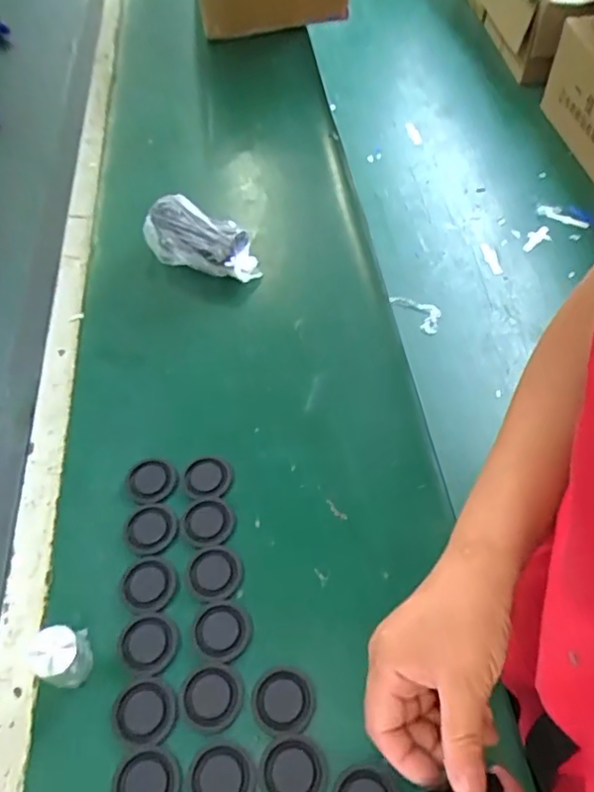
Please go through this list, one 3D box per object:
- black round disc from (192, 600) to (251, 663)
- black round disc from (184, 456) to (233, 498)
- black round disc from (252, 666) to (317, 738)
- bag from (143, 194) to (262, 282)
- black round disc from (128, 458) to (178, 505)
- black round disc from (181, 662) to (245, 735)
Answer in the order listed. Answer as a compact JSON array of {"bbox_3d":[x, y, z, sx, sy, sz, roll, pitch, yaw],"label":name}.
[{"bbox_3d":[-0.059,0.185,0.468,0.044,0.004,0.046,-2,54,2],"label":"black round disc"},{"bbox_3d":[-0.082,0.074,0.548,0.042,0.004,0.040,-2,54,2],"label":"black round disc"},{"bbox_3d":[-0.010,0.223,0.435,0.045,0.004,0.045,-2,54,2],"label":"black round disc"},{"bbox_3d":[-0.115,-0.186,0.709,0.150,0.054,0.053,24,59,19],"label":"bag"},{"bbox_3d":[-0.135,0.077,0.549,0.044,0.005,0.047,-2,54,2],"label":"black round disc"},{"bbox_3d":[-0.063,0.222,0.439,0.044,0.004,0.045,-2,54,2],"label":"black round disc"}]

